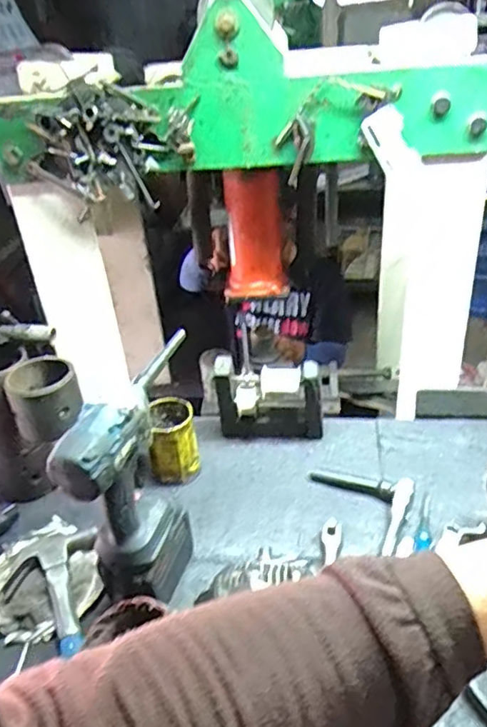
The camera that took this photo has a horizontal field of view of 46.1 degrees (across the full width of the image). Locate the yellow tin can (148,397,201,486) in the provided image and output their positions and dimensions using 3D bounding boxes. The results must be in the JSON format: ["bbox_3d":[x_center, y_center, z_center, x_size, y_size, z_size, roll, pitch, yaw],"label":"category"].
[{"bbox_3d":[-0.108,0.121,0.873,0.078,0.108,0.079,-4,34,3],"label":"yellow tin can"}]

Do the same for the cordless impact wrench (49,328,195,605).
[{"bbox_3d":[-0.121,0.127,0.686,0.078,0.266,0.250,0,34,10],"label":"cordless impact wrench"}]

